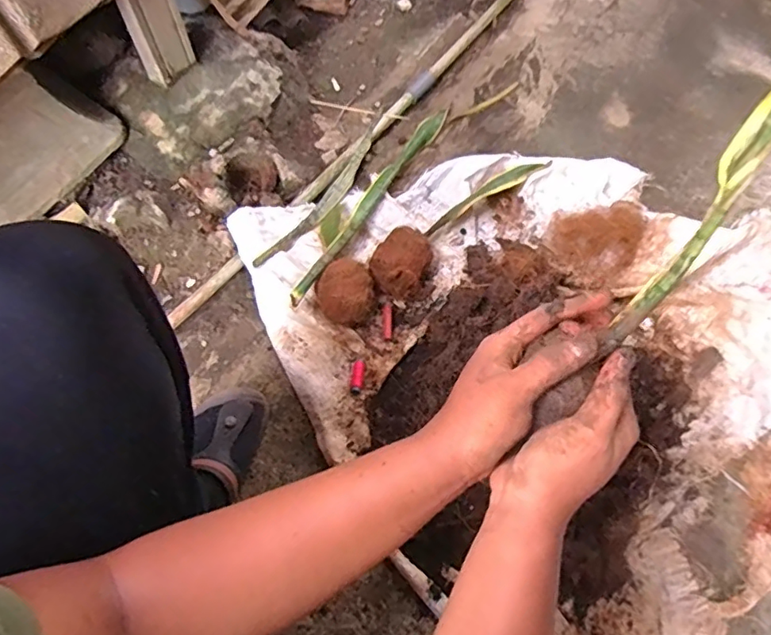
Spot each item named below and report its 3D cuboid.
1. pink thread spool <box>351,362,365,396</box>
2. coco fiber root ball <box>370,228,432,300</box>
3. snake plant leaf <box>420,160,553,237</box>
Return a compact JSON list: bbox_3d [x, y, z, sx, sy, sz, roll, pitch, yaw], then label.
[{"bbox_3d":[-0.040,0.084,0.795,0.018,0.012,0.055,6,51,1],"label":"pink thread spool"},{"bbox_3d":[0.022,-0.083,0.849,0.079,0.065,0.106,21,68,6],"label":"coco fiber root ball"},{"bbox_3d":[0.170,-0.212,0.929,0.270,0.033,0.033,-32,71,-14],"label":"snake plant leaf"}]

